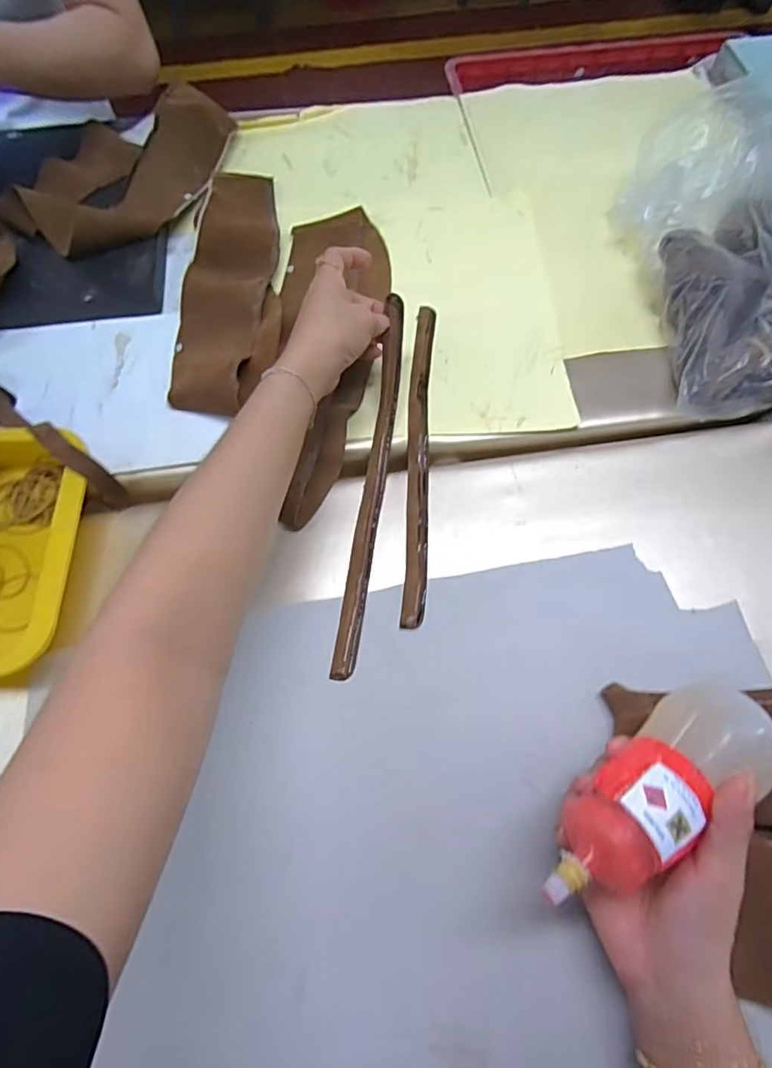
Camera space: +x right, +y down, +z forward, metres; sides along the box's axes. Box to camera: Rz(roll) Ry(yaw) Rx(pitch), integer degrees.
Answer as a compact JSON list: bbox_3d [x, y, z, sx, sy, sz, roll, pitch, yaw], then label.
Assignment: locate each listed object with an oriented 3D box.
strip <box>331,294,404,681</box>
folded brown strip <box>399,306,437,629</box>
[{"bbox_3d":[-0.011,-0.042,0.450,0.019,0.047,0.310,7,76,5],"label":"strip"},{"bbox_3d":[0.030,-0.077,0.486,0.021,0.005,0.319,3,67,3],"label":"folded brown strip"}]

